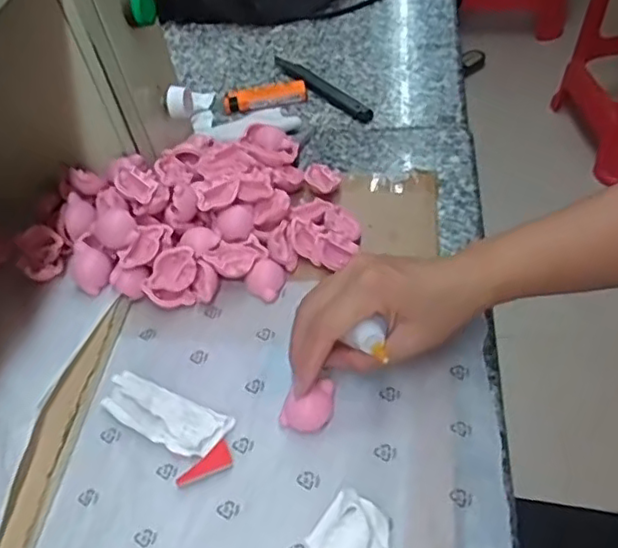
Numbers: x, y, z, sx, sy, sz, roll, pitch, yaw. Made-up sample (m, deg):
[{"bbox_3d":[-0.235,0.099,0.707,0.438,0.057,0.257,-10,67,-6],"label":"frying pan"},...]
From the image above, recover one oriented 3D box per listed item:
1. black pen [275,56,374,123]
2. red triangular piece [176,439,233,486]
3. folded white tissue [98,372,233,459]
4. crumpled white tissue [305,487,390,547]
[{"bbox_3d":[0.009,-0.184,0.622,0.021,0.009,0.149,-32,52,-18],"label":"black pen"},{"bbox_3d":[-0.057,0.111,0.365,0.016,0.004,0.035,31,60,31],"label":"red triangular piece"},{"bbox_3d":[-0.089,0.083,0.385,0.083,0.009,0.031,18,54,23],"label":"folded white tissue"},{"bbox_3d":[0.020,0.136,0.322,0.040,0.018,0.050,14,53,21],"label":"crumpled white tissue"}]

